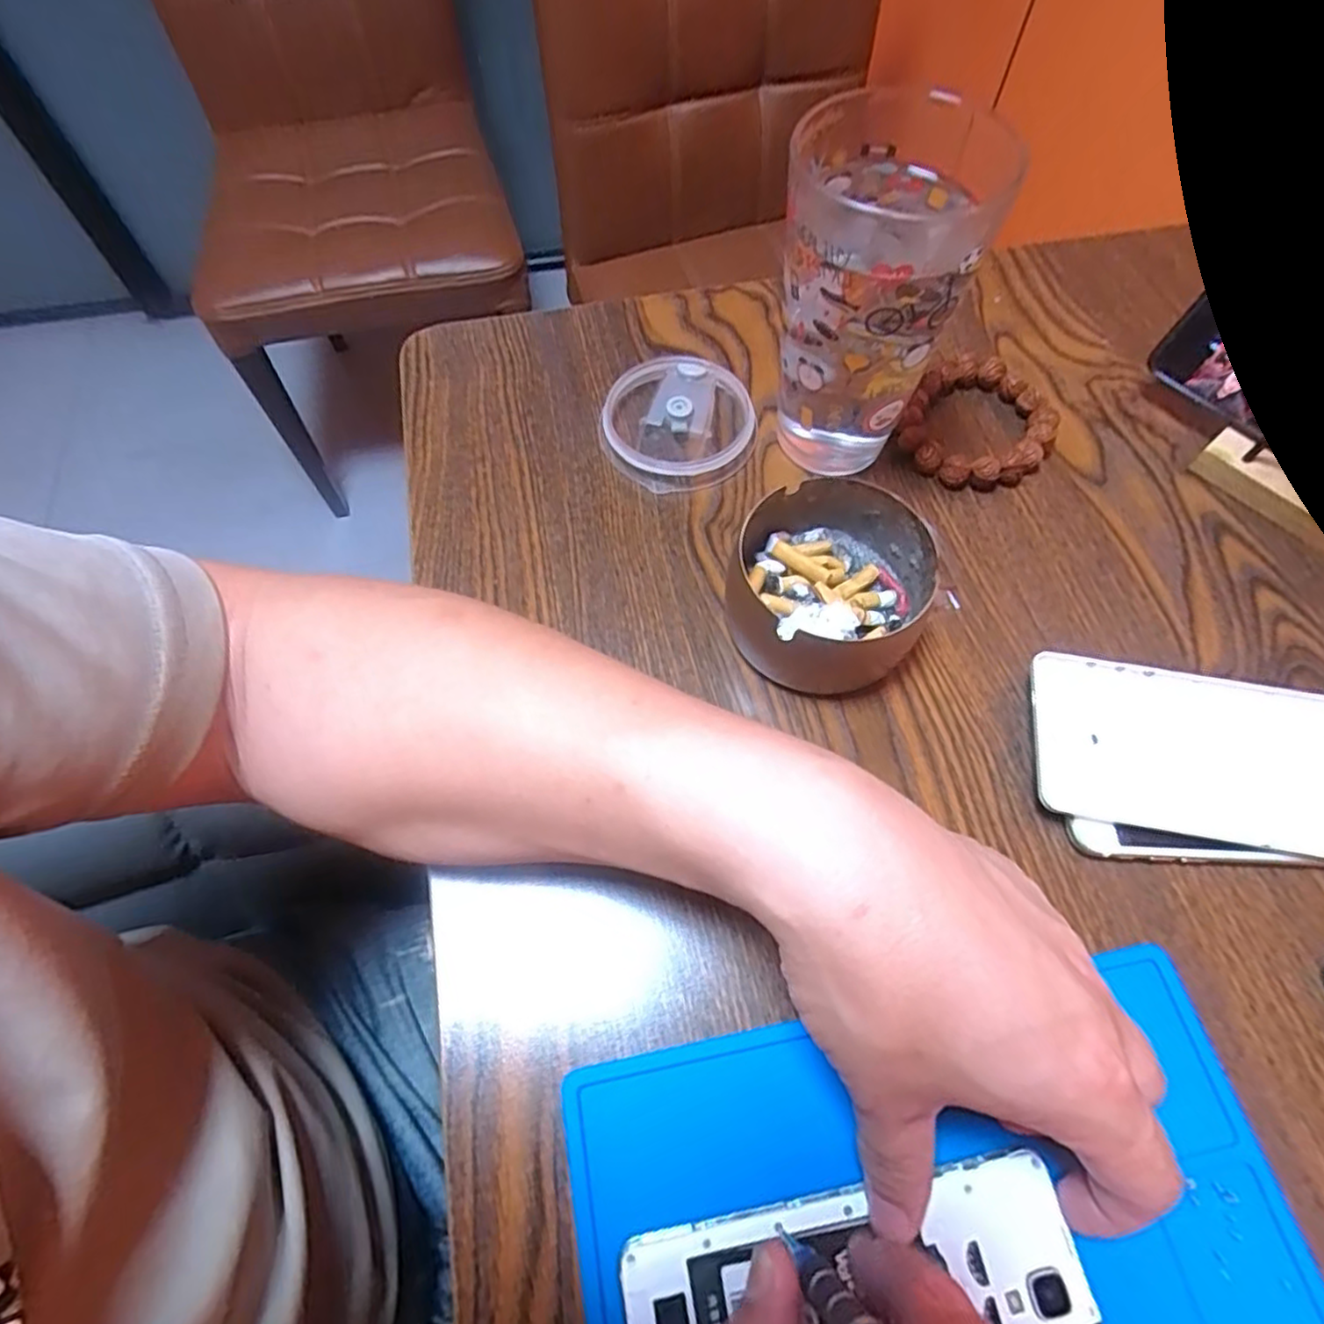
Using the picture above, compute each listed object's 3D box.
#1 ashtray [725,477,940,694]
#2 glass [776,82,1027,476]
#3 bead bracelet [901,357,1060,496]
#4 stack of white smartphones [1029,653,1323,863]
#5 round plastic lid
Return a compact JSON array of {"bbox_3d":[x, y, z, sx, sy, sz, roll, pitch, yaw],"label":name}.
[{"bbox_3d":[0.074,-0.034,0.315,0.086,0.046,0.083,0,63,0],"label":"ashtray"},{"bbox_3d":[0.089,-0.159,0.323,0.077,0.144,0.085,10,64,5],"label":"glass"},{"bbox_3d":[0.172,-0.128,0.379,0.075,0.015,0.085,26,66,13],"label":"bead bracelet"},{"bbox_3d":[0.228,0.041,0.295,0.142,0.014,0.074,9,64,5],"label":"stack of white smartphones"},{"bbox_3d":[0.008,-0.129,0.378,0.079,0.017,0.079,0,63,0],"label":"round plastic lid"}]

